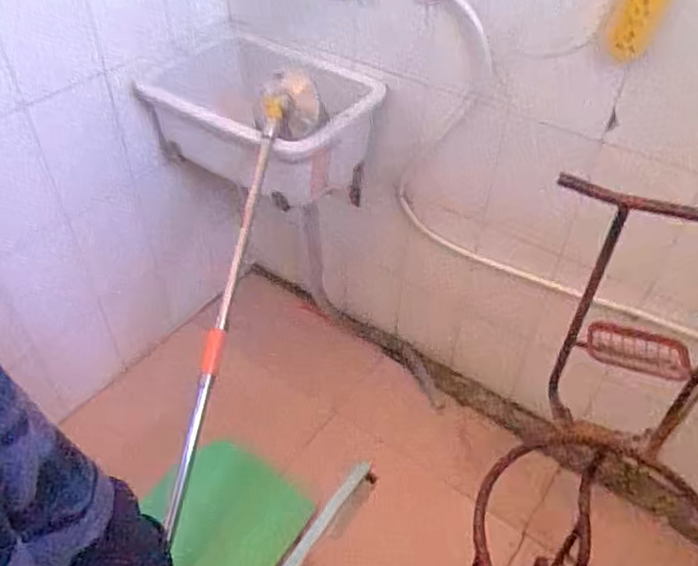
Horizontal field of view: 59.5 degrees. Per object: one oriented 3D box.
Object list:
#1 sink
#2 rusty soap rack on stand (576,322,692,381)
[{"bbox_3d":[-0.194,-0.393,1.436,0.500,0.239,0.373,24,49,22],"label":"sink"},{"bbox_3d":[0.458,0.104,0.993,0.176,0.043,0.057,13,45,12],"label":"rusty soap rack on stand"}]

